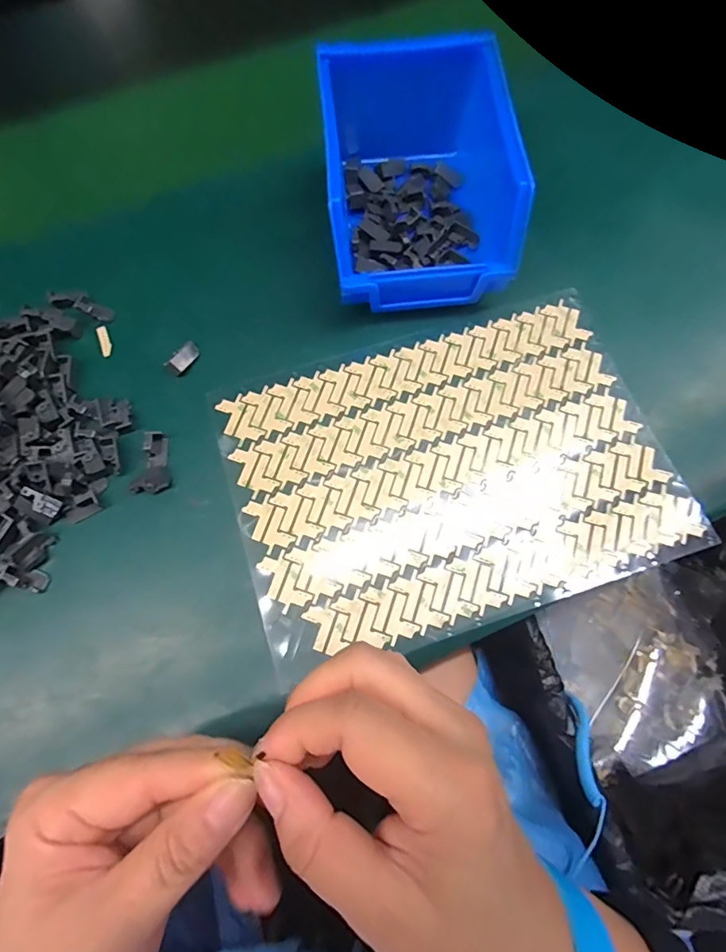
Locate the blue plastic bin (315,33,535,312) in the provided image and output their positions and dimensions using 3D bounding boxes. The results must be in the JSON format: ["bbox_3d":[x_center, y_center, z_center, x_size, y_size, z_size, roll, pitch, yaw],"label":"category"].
[{"bbox_3d":[0.030,-0.180,0.291,0.106,0.077,0.141,-6,71,-1],"label":"blue plastic bin"}]

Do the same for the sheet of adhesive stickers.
[{"bbox_3d":[0.048,-0.003,0.276,0.242,0.008,0.177,-17,74,-3],"label":"sheet of adhesive stickers"}]

